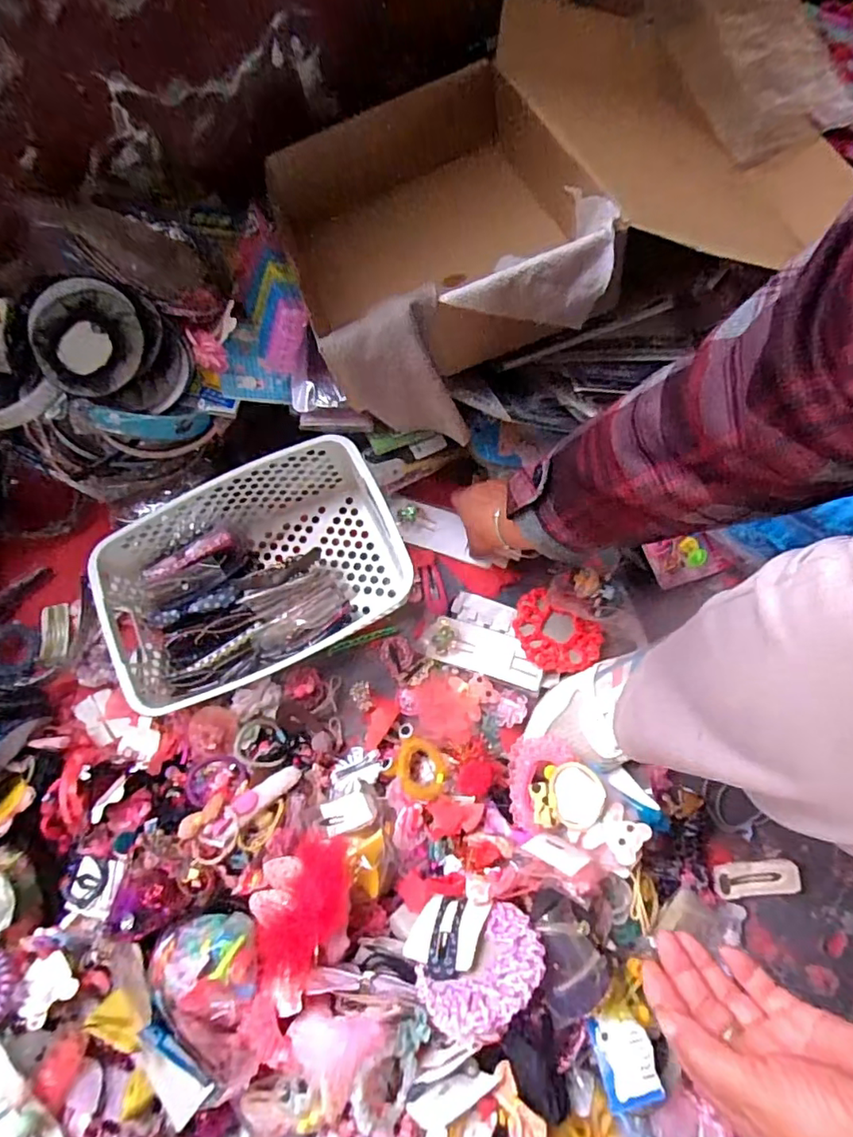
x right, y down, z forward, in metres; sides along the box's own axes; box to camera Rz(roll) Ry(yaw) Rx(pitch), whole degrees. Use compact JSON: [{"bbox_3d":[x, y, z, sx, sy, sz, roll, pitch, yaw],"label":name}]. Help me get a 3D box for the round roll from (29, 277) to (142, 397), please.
[{"bbox_3d":[-0.309,-0.209,0.512,0.100,0.030,0.100,0,89,-7],"label":"round roll"}]

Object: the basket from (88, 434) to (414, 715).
[{"bbox_3d":[-0.180,0.015,0.582,0.313,0.101,0.204,-23,72,-5],"label":"basket"}]

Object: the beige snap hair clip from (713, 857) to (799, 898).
[{"bbox_3d":[0.305,0.286,0.519,0.077,0.006,0.029,-5,71,1],"label":"beige snap hair clip"}]

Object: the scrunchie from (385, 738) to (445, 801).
[{"bbox_3d":[-0.011,0.192,0.535,0.062,0.010,0.062,2,35,-1],"label":"scrunchie"}]

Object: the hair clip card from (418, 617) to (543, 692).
[{"bbox_3d":[0.059,0.086,0.590,0.128,0.025,0.048,18,73,8],"label":"hair clip card"}]

